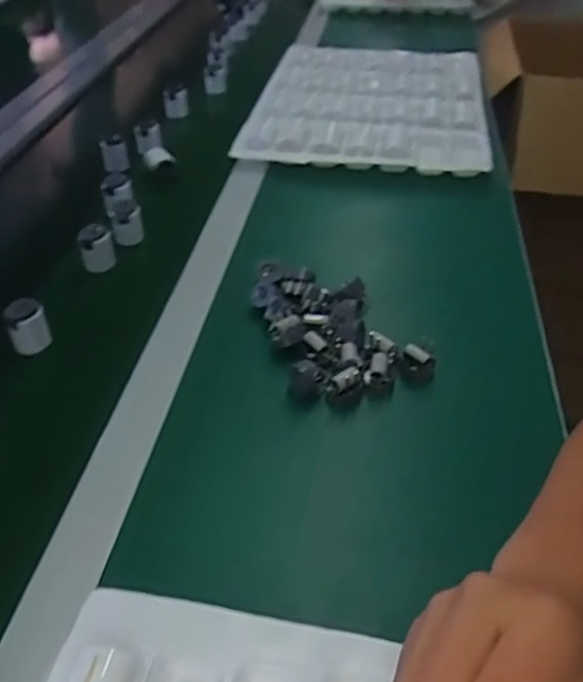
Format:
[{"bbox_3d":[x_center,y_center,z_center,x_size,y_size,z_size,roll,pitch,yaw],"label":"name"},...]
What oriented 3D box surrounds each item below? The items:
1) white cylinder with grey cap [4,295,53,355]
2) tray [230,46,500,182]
[{"bbox_3d":[-0.229,-0.014,0.586,0.032,0.034,0.037,-19,42,-18],"label":"white cylinder with grey cap"},{"bbox_3d":[0.116,-0.346,0.970,0.315,0.032,0.415,4,40,8],"label":"tray"}]

